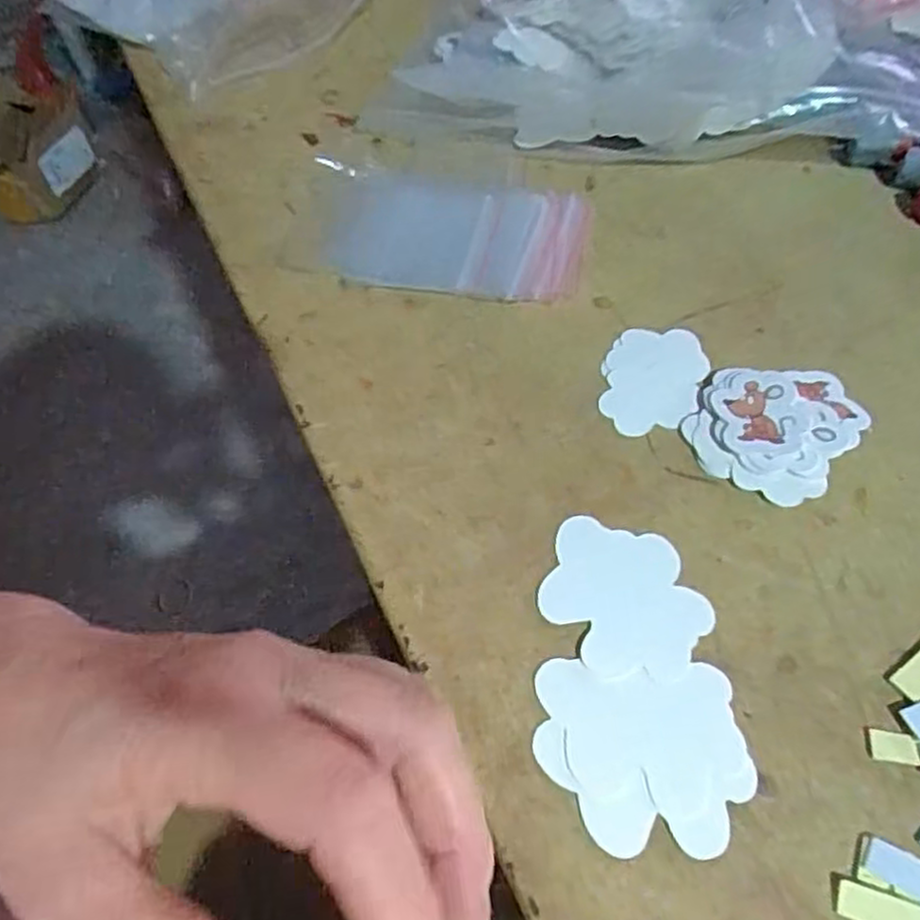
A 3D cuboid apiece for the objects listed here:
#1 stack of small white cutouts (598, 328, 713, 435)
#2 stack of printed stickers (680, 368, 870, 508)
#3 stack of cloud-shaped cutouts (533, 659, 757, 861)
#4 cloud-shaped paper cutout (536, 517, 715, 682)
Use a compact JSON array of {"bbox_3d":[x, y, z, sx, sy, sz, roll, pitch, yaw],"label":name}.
[{"bbox_3d":[0.081,-0.035,0.315,0.040,0.004,0.057,18,58,15],"label":"stack of small white cutouts"},{"bbox_3d":[0.125,-0.015,0.296,0.056,0.011,0.065,31,62,22],"label":"stack of printed stickers"},{"bbox_3d":[0.057,0.091,0.232,0.063,0.004,0.055,1,55,4],"label":"stack of cloud-shaped cutouts"},{"bbox_3d":[0.058,0.049,0.261,0.056,0.004,0.054,15,57,13],"label":"cloud-shaped paper cutout"}]

